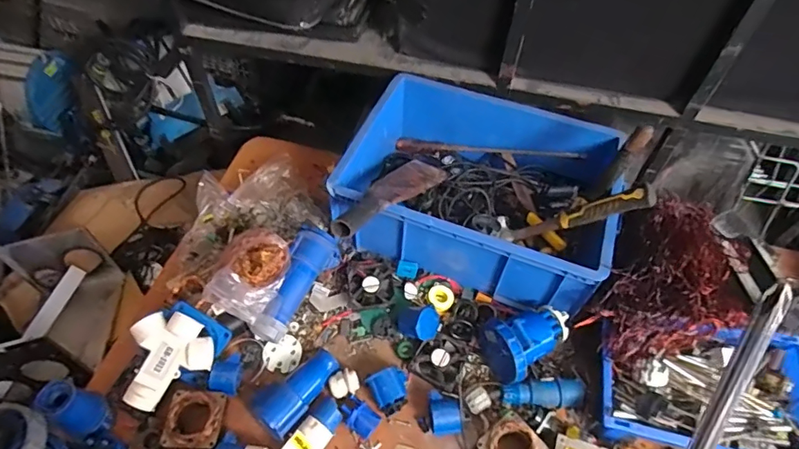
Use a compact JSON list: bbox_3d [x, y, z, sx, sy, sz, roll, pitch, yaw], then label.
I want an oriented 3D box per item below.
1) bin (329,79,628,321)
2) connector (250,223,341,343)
[{"bbox_3d":[0.158,-0.079,0.946,0.476,0.156,0.390,20,55,12],"label":"bin"},{"bbox_3d":[-0.176,0.102,0.840,0.070,0.063,0.211,17,54,10],"label":"connector"}]

